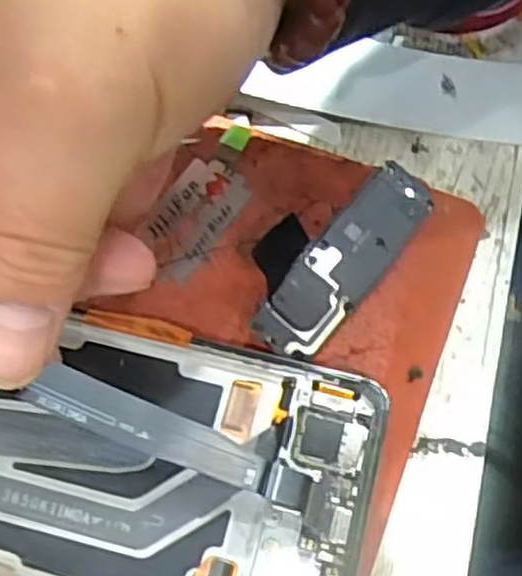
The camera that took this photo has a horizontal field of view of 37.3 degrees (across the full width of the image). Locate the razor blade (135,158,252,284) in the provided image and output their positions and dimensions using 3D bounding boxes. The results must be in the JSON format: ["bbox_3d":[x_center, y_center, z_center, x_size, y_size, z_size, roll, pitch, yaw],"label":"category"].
[{"bbox_3d":[-0.021,-0.022,0.228,0.022,0.004,0.040,27,69,12],"label":"razor blade"}]

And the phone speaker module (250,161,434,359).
[{"bbox_3d":[0.023,-0.008,0.219,0.021,0.009,0.066,35,71,15],"label":"phone speaker module"}]

